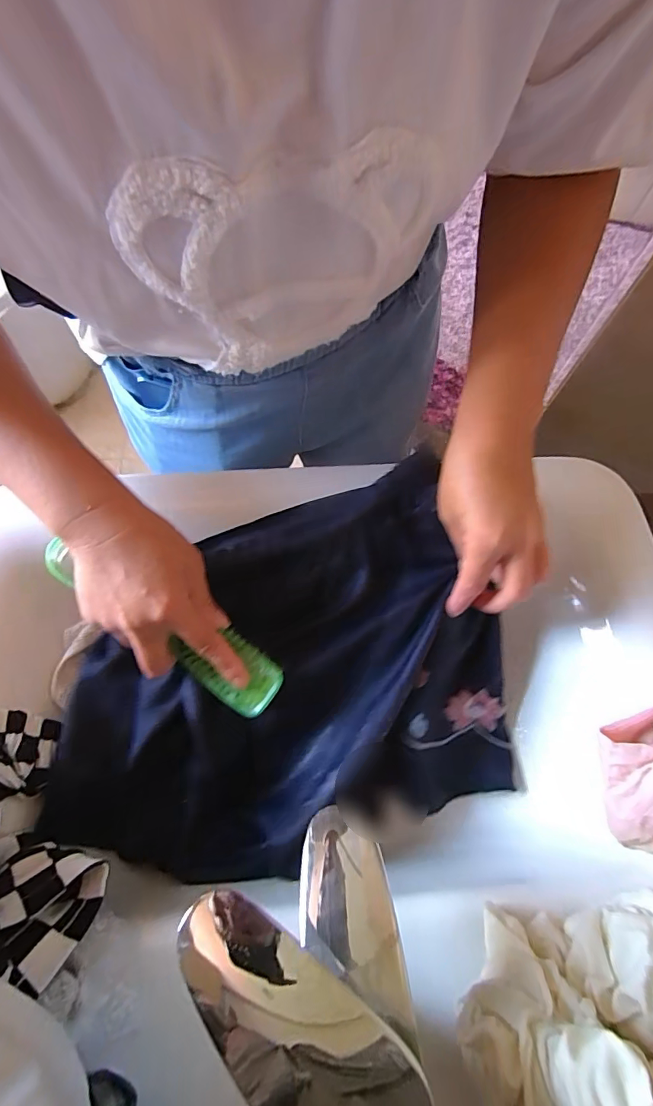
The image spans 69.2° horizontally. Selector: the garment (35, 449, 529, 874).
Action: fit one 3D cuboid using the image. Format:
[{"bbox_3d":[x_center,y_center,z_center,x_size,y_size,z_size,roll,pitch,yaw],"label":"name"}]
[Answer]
[{"bbox_3d":[-0.030,0.103,0.359,0.333,0.122,0.236,-17,70,-9],"label":"garment"}]

